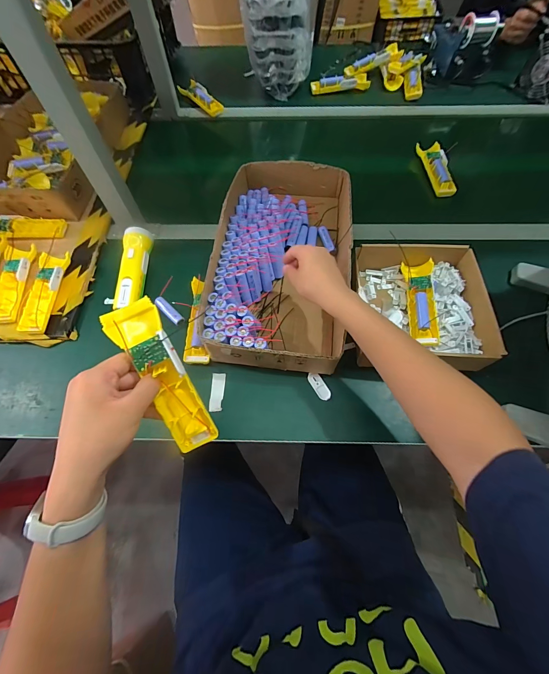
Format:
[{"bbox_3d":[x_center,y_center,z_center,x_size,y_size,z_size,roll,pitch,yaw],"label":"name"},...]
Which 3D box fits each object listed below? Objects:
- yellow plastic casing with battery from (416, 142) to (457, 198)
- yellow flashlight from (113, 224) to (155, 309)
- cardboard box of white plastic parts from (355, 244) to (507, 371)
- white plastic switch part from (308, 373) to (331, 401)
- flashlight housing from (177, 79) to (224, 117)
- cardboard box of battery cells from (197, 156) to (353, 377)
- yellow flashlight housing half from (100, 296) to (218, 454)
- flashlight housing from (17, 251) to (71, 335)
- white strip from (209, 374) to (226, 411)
[{"bbox_3d":[0.371,-0.389,0.694,0.052,0.022,0.164,-3,65,0],"label":"yellow plastic casing with battery"},{"bbox_3d":[-0.261,-0.128,0.571,0.045,0.047,0.180,-3,65,0],"label":"yellow flashlight"},{"bbox_3d":[0.238,-0.065,0.515,0.199,0.065,0.239,2,65,2],"label":"cardboard box of white plastic parts"},{"bbox_3d":[0.073,0.080,0.492,0.020,0.010,0.050,-27,67,-11],"label":"white plastic switch part"},{"bbox_3d":[-0.205,-0.672,0.849,0.048,0.027,0.181,-36,69,-15],"label":"flashlight housing"},{"bbox_3d":[0.016,-0.151,0.554,0.226,0.074,0.422,6,65,4],"label":"cardboard box of battery cells"},{"bbox_3d":[-0.114,0.043,0.314,0.046,0.035,0.164,-27,101,-11],"label":"yellow flashlight housing half"},{"bbox_3d":[-0.414,-0.085,0.544,0.047,0.021,0.158,-1,65,1],"label":"flashlight housing"},{"bbox_3d":[-0.092,0.089,0.487,0.021,0.004,0.062,1,62,0],"label":"white strip"}]

